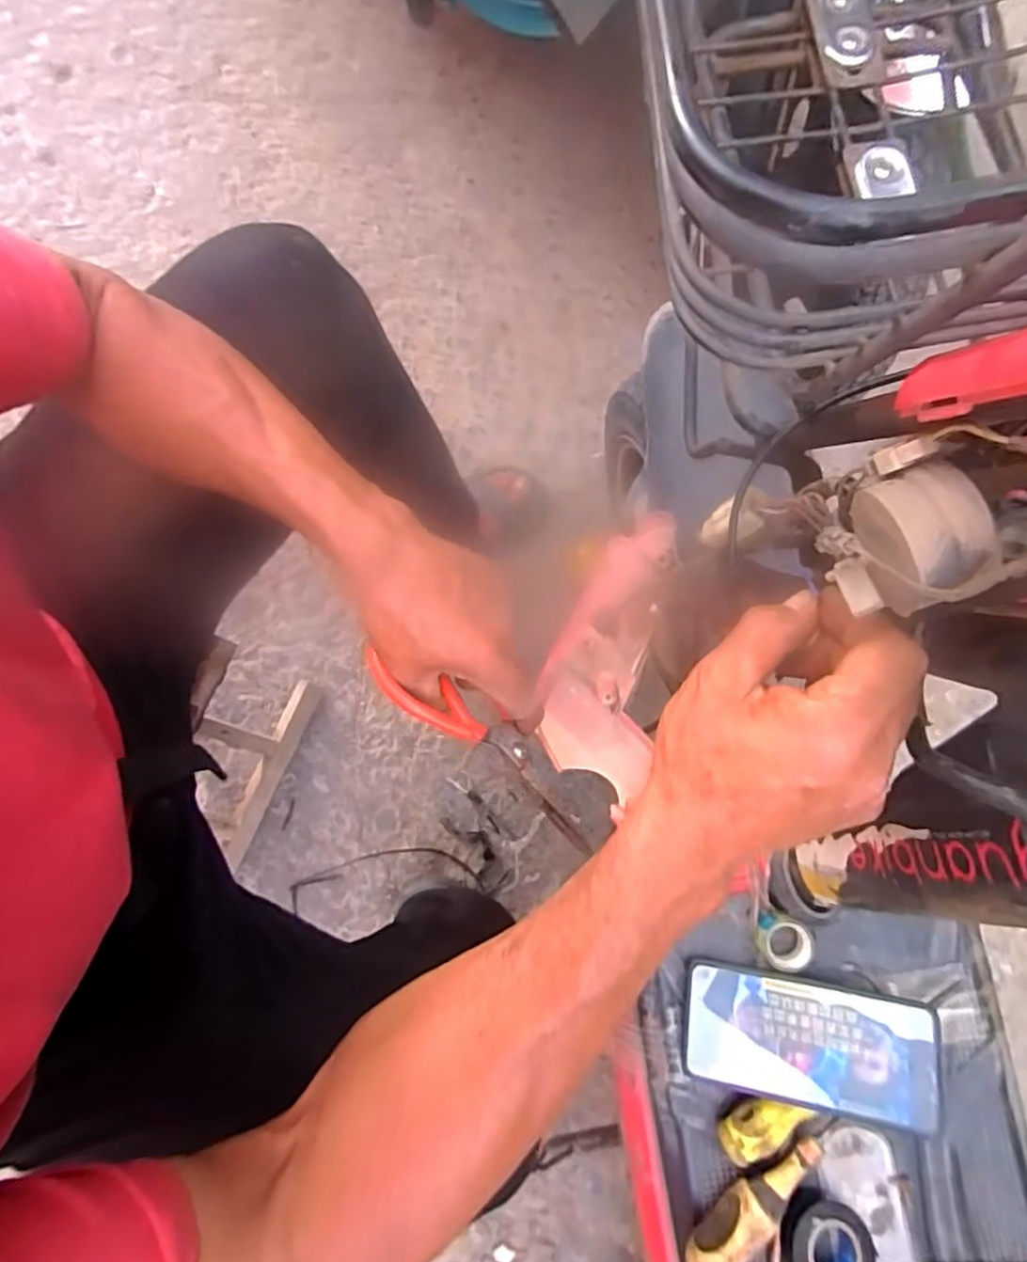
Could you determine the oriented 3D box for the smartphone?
[{"bbox_3d":[0.201,0.284,0.437,0.159,0.016,0.077,4,74,16],"label":"smartphone"}]

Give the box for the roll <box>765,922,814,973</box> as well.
[{"bbox_3d":[0.200,0.229,0.463,0.032,0.014,0.033,0,79,1],"label":"roll"}]

